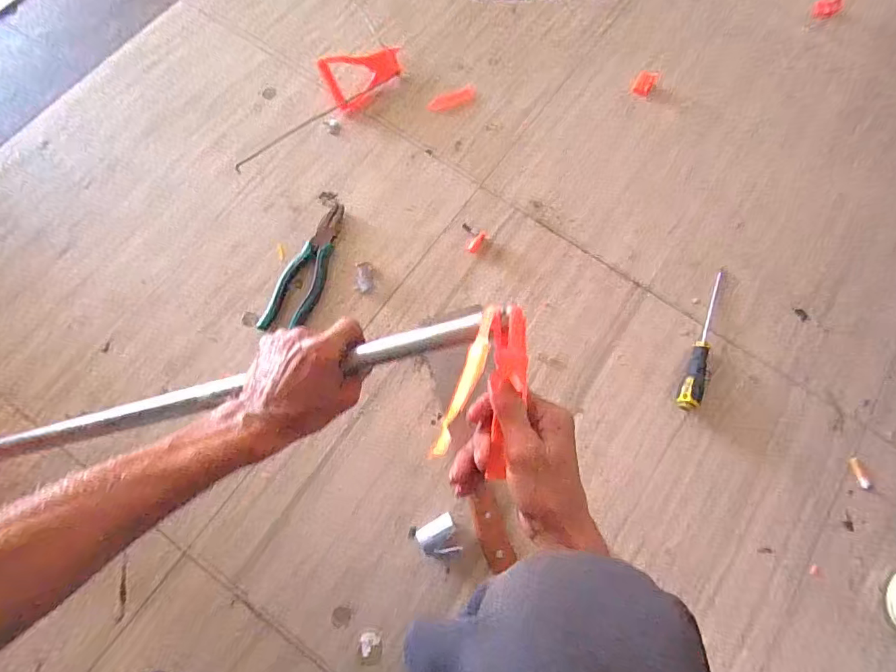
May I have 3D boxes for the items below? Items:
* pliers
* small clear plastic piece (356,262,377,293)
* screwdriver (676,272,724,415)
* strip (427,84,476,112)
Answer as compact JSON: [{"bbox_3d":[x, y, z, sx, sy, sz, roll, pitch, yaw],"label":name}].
[{"bbox_3d":[-0.180,-0.088,0.614,0.055,0.015,0.191,22,75,5],"label":"pliers"},{"bbox_3d":[-0.109,-0.077,0.614,0.024,0.008,0.041,-1,74,-2],"label":"small clear plastic piece"},{"bbox_3d":[0.337,0.003,0.598,0.025,0.030,0.202,26,75,6],"label":"screwdriver"},{"bbox_3d":[0.008,-0.363,0.714,0.080,0.004,0.030,-24,76,-8],"label":"strip"}]

